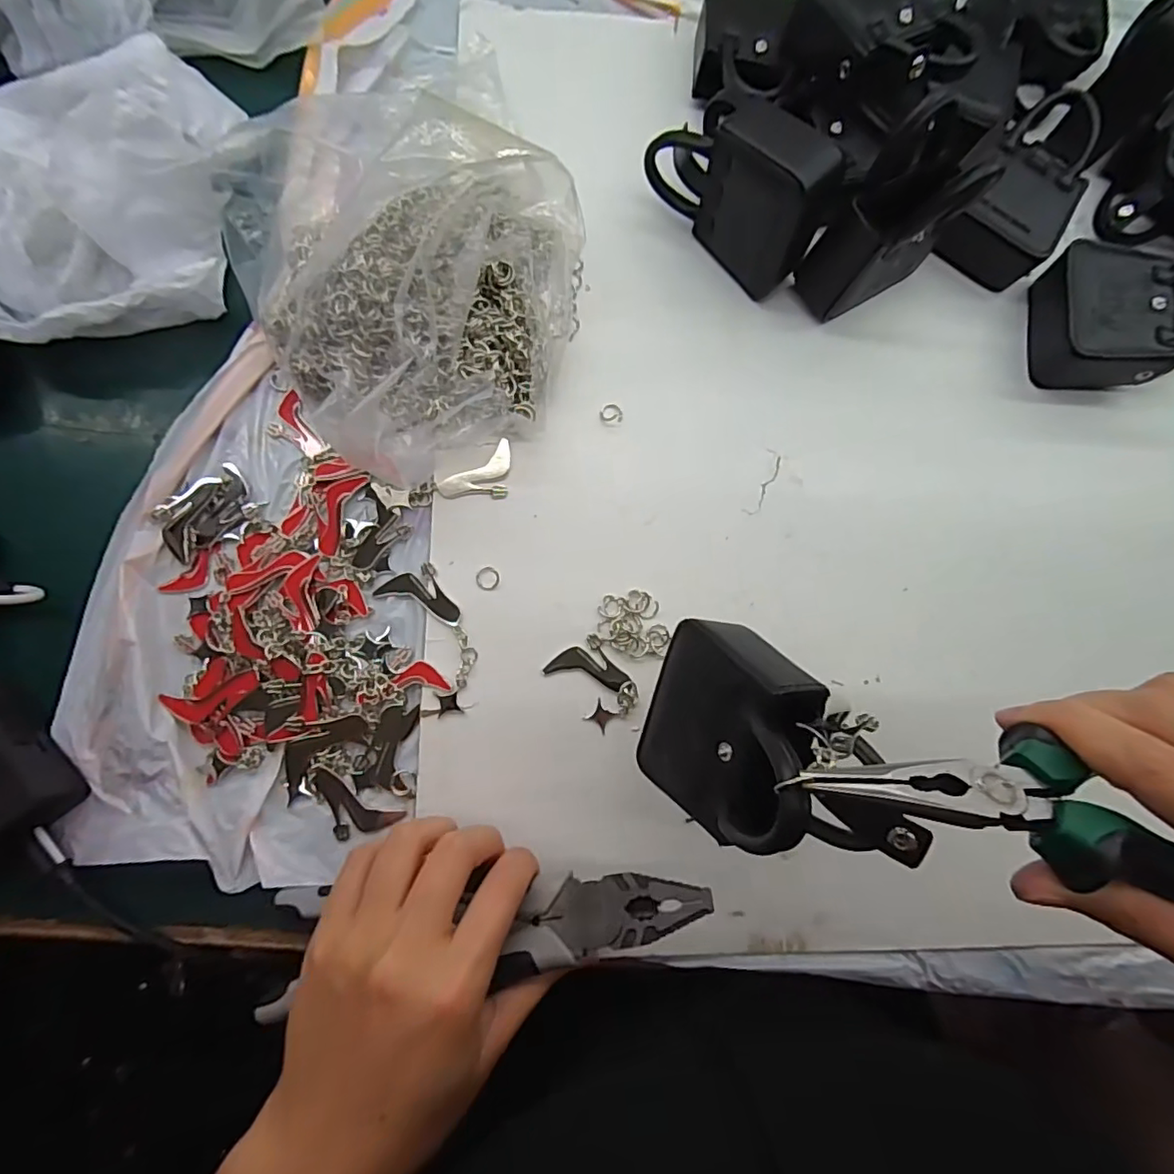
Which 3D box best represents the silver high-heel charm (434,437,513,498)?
[{"bbox_3d":[-0.057,-0.059,0.316,0.046,0.004,0.027,-37,85,-9],"label":"silver high-heel charm"}]

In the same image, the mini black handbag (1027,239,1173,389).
[{"bbox_3d":[0.325,-0.157,0.338,0.106,0.050,0.078,6,81,-3],"label":"mini black handbag"}]

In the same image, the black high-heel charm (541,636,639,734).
[{"bbox_3d":[0.004,0.051,0.303,0.032,0.006,0.045,-38,85,-9],"label":"black high-heel charm"}]

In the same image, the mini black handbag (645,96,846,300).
[{"bbox_3d":[0.084,-0.223,0.313,0.100,0.073,0.039,43,81,3],"label":"mini black handbag"}]

